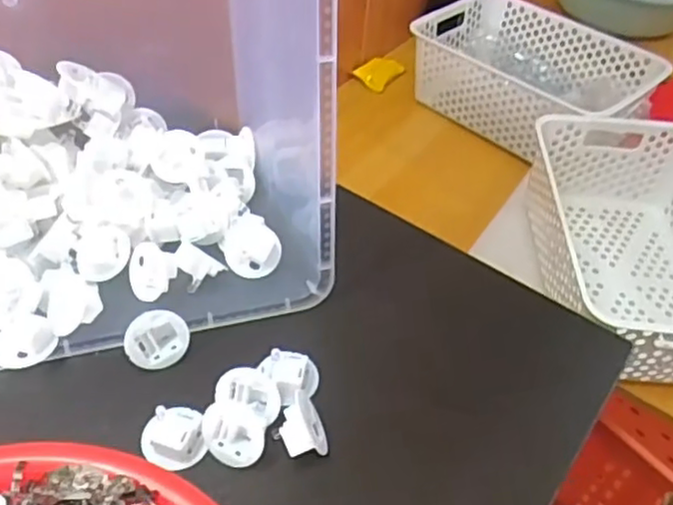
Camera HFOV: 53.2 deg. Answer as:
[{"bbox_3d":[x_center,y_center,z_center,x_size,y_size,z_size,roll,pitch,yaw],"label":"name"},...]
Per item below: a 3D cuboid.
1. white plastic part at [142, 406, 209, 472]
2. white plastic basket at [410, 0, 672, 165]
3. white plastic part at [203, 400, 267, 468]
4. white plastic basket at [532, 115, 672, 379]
[{"bbox_3d":[-0.080,0.090,0.328,0.030,0.013,0.030,3,47,-3],"label":"white plastic part"},{"bbox_3d":[0.274,-0.250,0.963,0.316,0.107,0.220,35,53,25],"label":"white plastic basket"},{"bbox_3d":[-0.050,0.088,0.327,0.033,0.011,0.029,17,79,14],"label":"white plastic part"},{"bbox_3d":[0.331,-0.010,0.733,0.205,0.112,0.313,4,47,-1],"label":"white plastic basket"}]

